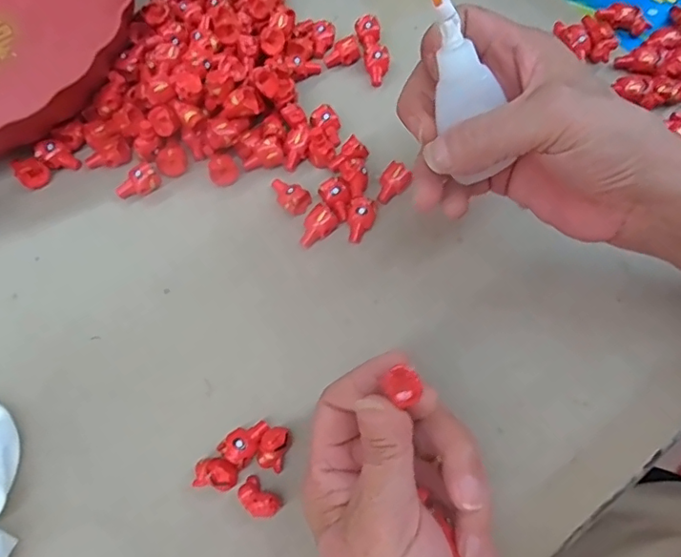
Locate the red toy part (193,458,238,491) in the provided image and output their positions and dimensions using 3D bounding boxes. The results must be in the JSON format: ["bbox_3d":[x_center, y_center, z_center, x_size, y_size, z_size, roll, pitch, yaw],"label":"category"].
[{"bbox_3d":[-0.060,0.094,0.257,0.021,0.010,0.014,10,68,2],"label":"red toy part"}]

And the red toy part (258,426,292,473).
[{"bbox_3d":[-0.033,0.084,0.263,0.014,0.013,0.020,19,68,6],"label":"red toy part"}]

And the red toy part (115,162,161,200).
[{"bbox_3d":[-0.121,-0.057,0.317,0.025,0.012,0.015,-35,73,-15],"label":"red toy part"}]

